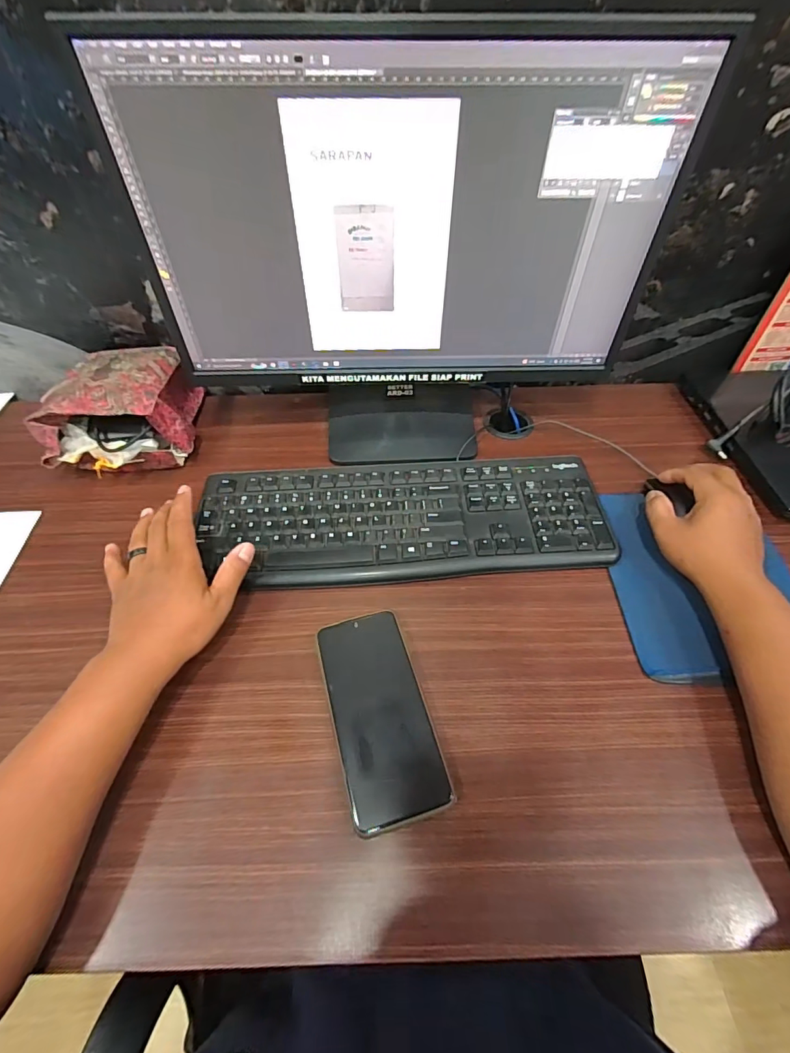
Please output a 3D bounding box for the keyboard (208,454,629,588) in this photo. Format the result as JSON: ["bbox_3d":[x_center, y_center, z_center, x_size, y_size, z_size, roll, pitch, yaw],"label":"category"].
[{"bbox_3d":[0.009,-0.010,0.484,0.422,0.017,0.156,-2,52,0],"label":"keyboard"}]

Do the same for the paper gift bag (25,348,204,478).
[{"bbox_3d":[-0.332,-0.142,0.552,0.157,0.087,0.173,-2,52,0],"label":"paper gift bag"}]

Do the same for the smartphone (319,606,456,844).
[{"bbox_3d":[-0.013,0.151,0.368,0.074,0.013,0.161,-14,53,-9],"label":"smartphone"}]

